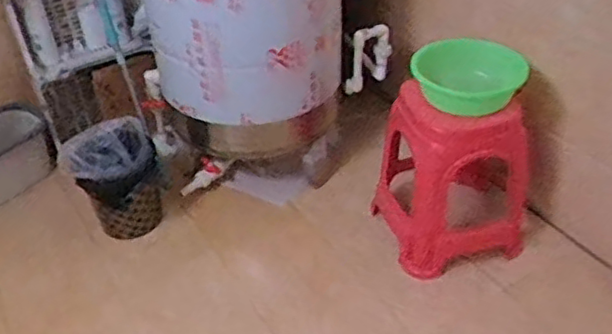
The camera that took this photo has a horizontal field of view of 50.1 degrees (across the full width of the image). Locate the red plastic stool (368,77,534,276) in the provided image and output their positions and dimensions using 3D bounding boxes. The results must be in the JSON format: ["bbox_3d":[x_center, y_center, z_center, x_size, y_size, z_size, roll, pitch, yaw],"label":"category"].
[{"bbox_3d":[0.401,0.021,1.771,0.338,0.473,0.338,-10,39,-9],"label":"red plastic stool"}]

